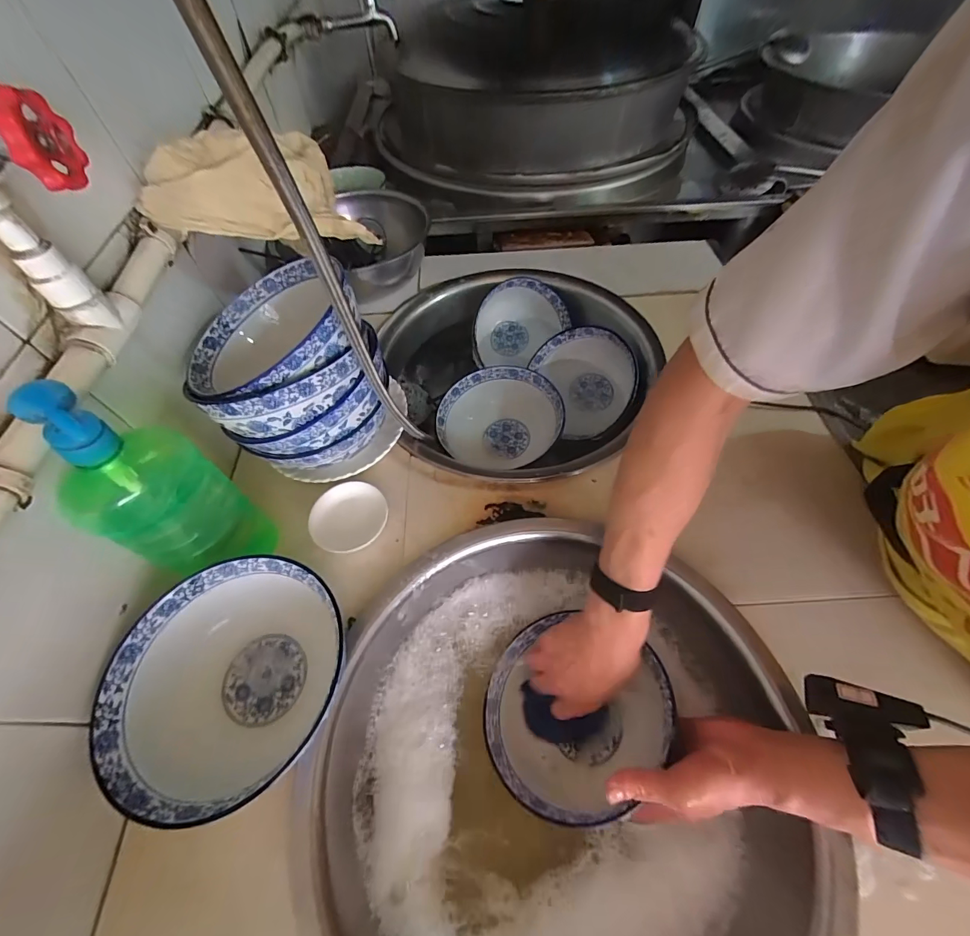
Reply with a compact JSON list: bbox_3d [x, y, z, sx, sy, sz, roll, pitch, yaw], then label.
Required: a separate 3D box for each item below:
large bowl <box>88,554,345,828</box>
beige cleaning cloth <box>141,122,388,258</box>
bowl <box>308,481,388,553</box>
[{"bbox_3d":[-0.225,0.190,0.379,0.188,0.077,0.196,-1,57,2],"label":"large bowl"},{"bbox_3d":[-0.255,-0.307,0.461,0.215,0.102,0.091,-18,59,-9],"label":"beige cleaning cloth"},{"bbox_3d":[-0.164,0.061,0.505,0.085,0.030,0.090,-1,57,2],"label":"bowl"}]

